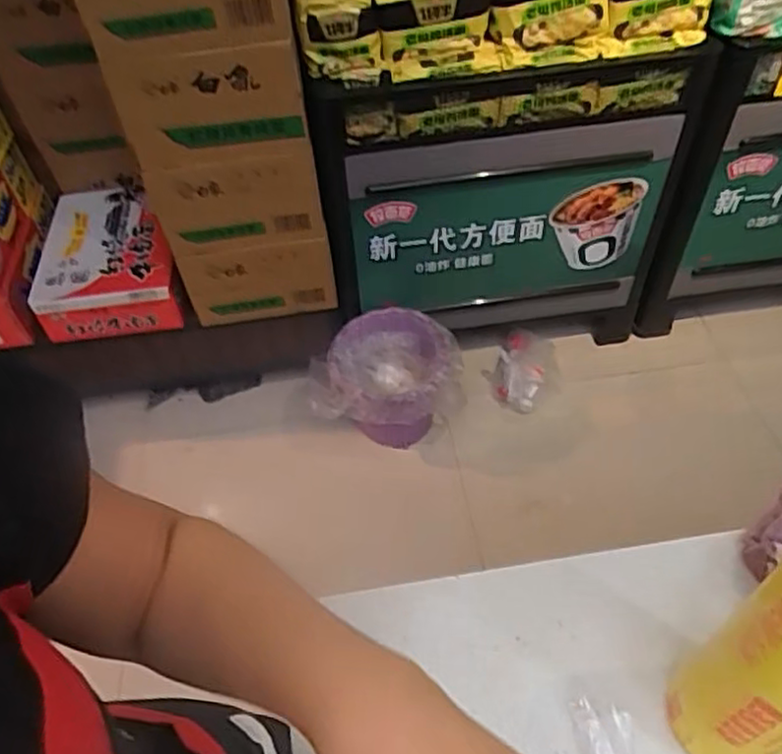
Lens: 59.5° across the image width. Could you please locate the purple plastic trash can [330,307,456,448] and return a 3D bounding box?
[{"bbox_3d":[0.004,0.016,1.628,0.268,0.233,0.293,-1,51,2],"label":"purple plastic trash can"}]

